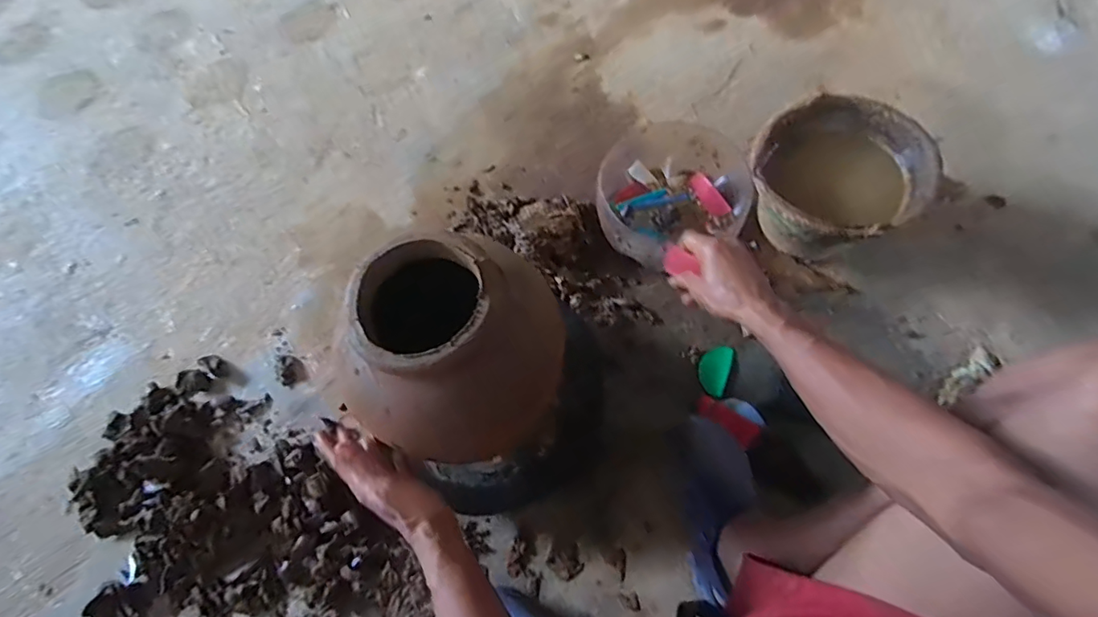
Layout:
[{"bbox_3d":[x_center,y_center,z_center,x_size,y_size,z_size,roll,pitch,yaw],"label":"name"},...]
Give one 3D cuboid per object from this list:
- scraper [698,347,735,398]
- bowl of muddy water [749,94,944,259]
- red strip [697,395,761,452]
[{"bbox_3d":[0.264,0.097,0.831,0.046,0.015,0.080,20,71,10],"label":"scraper"},{"bbox_3d":[0.442,-0.195,0.845,0.235,0.170,0.252,-2,67,4],"label":"bowl of muddy water"},{"bbox_3d":[0.269,0.167,0.783,0.098,0.009,0.051,39,52,11],"label":"red strip"}]

